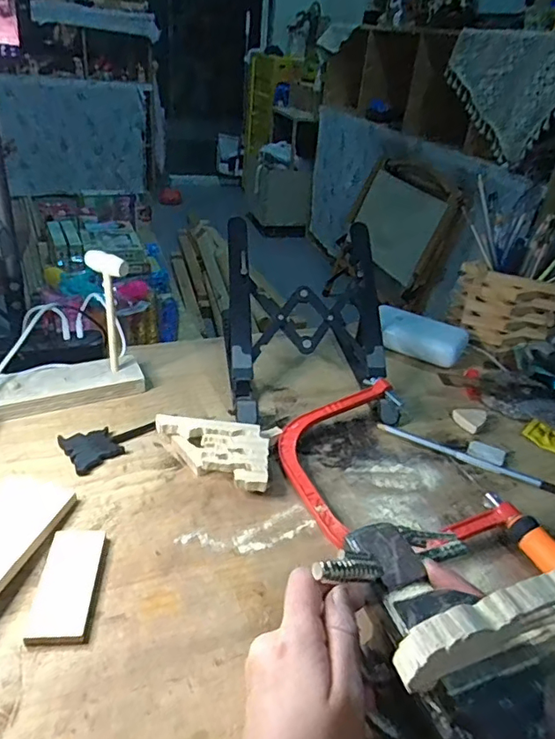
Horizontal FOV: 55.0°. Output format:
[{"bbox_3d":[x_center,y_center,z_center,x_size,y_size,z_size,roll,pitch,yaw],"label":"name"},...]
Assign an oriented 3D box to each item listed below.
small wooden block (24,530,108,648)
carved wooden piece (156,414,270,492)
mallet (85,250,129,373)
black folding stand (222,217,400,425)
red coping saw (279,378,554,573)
[{"bbox_3d":[-0.139,0.142,0.356,0.037,0.005,0.083,1,33,-7],"label":"small wooden block"},{"bbox_3d":[-0.058,0.075,0.463,0.099,0.025,0.073,4,33,-3],"label":"carved wooden piece"},{"bbox_3d":[-0.162,-0.052,0.519,0.019,0.125,0.047,-21,42,-35],"label":"mallet"},{"bbox_3d":[0.032,-0.053,0.574,0.176,0.127,0.205,2,33,-7],"label":"black folding stand"},{"bbox_3d":[0.114,0.114,0.419,0.144,0.031,0.295,-13,38,-27],"label":"red coping saw"}]

